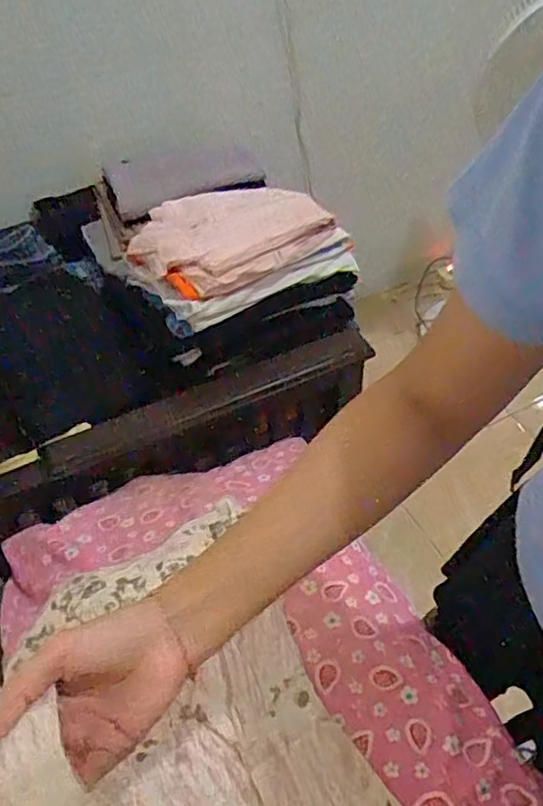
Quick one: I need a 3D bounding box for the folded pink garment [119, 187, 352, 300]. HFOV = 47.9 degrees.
[{"bbox_3d":[-0.066,-0.272,0.947,0.295,0.052,0.223,-30,54,-22],"label":"folded pink garment"}]

